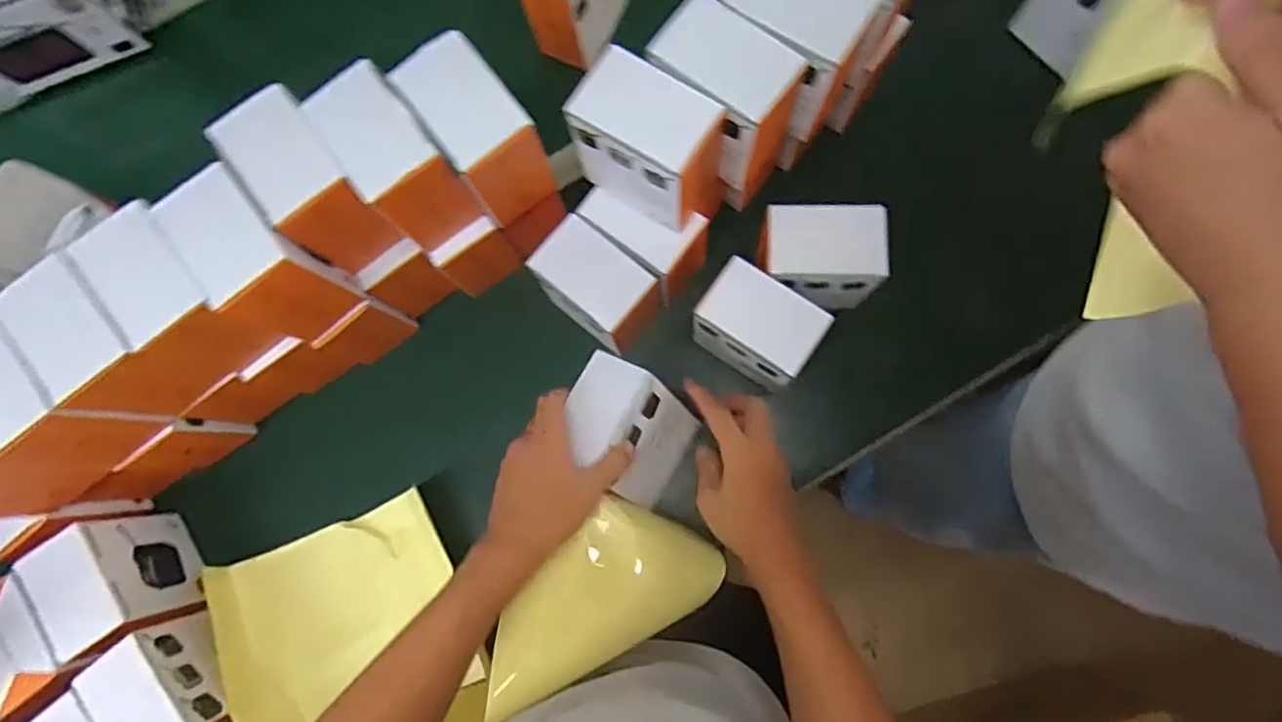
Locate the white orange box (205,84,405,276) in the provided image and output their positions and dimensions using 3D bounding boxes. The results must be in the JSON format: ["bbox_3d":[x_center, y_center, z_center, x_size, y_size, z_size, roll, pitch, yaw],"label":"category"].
[{"bbox_3d":[-0.259,-0.135,0.511,0.072,0.106,0.111,-35,82,-1],"label":"white orange box"}]

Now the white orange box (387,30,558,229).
[{"bbox_3d":[-0.126,-0.176,0.507,0.067,0.100,0.112,-37,82,-2],"label":"white orange box"}]

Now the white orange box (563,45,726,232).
[{"bbox_3d":[0.004,-0.169,0.511,0.104,0.121,0.063,33,86,7],"label":"white orange box"}]

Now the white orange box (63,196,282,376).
[{"bbox_3d":[-0.360,-0.049,0.509,0.072,0.109,0.099,-35,82,-1],"label":"white orange box"}]

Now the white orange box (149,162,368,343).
[{"bbox_3d":[-0.299,-0.079,0.509,0.072,0.112,0.103,-42,82,-2],"label":"white orange box"}]

